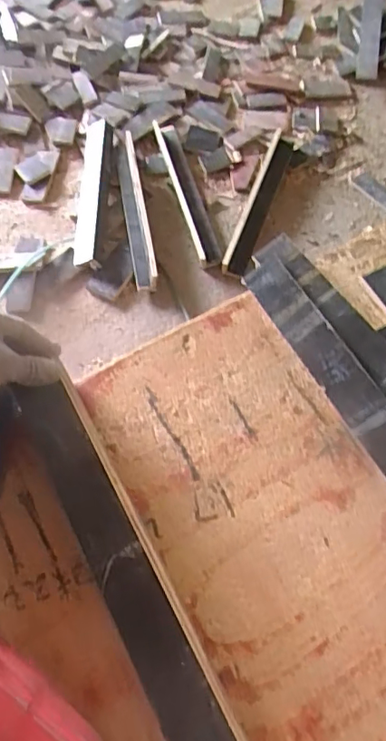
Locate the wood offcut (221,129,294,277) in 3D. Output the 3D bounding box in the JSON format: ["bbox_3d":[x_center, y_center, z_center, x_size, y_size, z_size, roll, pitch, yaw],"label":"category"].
[{"bbox_3d":[0.190,-0.480,1.551,0.061,0.028,0.513,18,65,8],"label":"wood offcut"}]

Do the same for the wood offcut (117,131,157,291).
[{"bbox_3d":[-0.162,-0.450,1.502,0.061,0.069,0.533,-9,63,-4],"label":"wood offcut"}]

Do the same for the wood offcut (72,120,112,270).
[{"bbox_3d":[-0.281,-0.507,1.560,0.087,0.057,0.546,0,64,-2],"label":"wood offcut"}]

